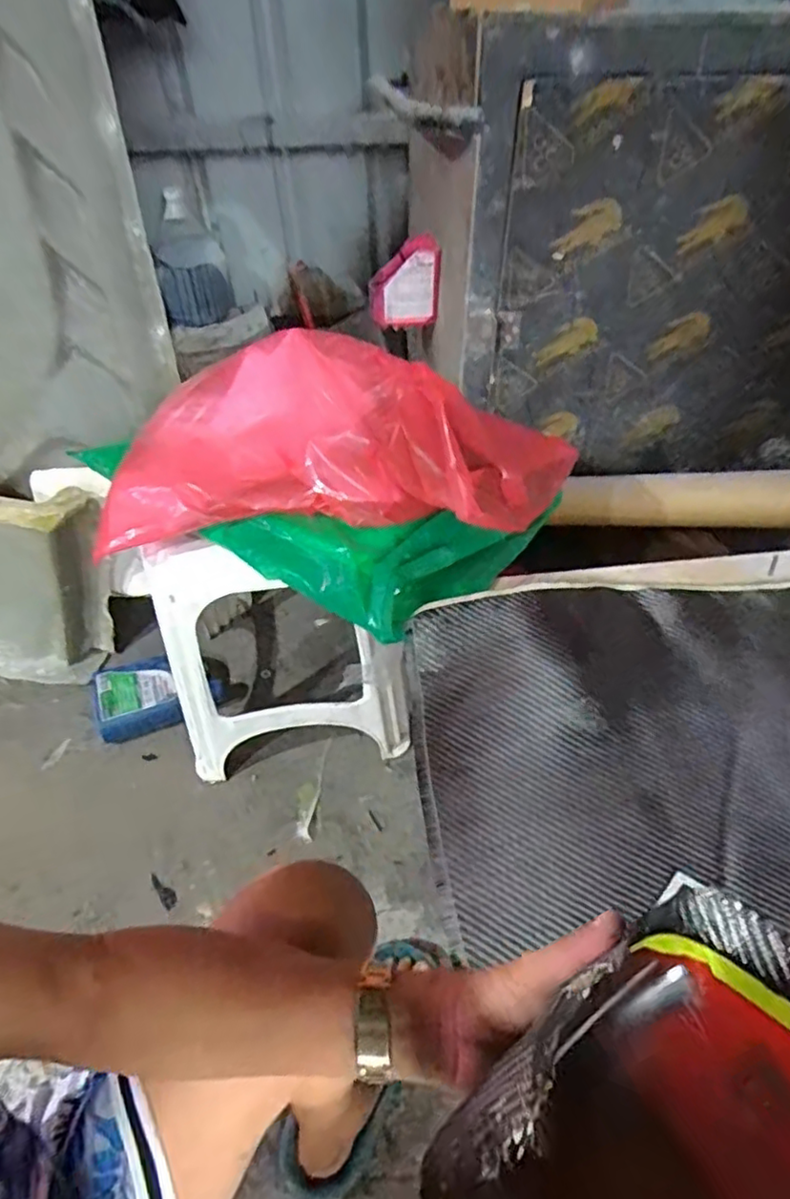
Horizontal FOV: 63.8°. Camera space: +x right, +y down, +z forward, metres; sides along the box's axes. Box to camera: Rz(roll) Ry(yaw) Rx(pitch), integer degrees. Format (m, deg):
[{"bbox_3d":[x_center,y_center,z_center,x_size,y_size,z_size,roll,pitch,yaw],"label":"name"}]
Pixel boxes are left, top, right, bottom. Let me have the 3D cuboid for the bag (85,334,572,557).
[{"bbox_3d":[-0.069,-0.179,0.758,0.540,0.166,0.291,5,46,6],"label":"bag"}]

